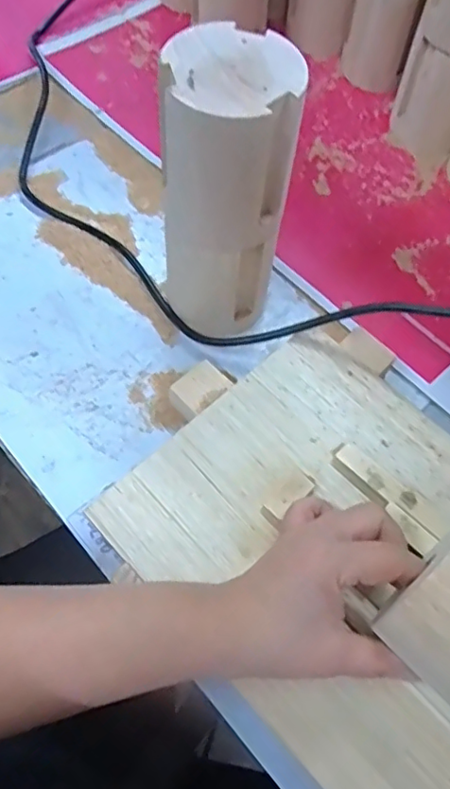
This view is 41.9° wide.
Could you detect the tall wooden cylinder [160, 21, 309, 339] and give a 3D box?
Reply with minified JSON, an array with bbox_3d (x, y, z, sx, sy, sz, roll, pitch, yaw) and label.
[{"bbox_3d":[-0.001,-0.119,0.390,0.074,0.198,0.076,3,62,-1],"label":"tall wooden cylinder"}]

